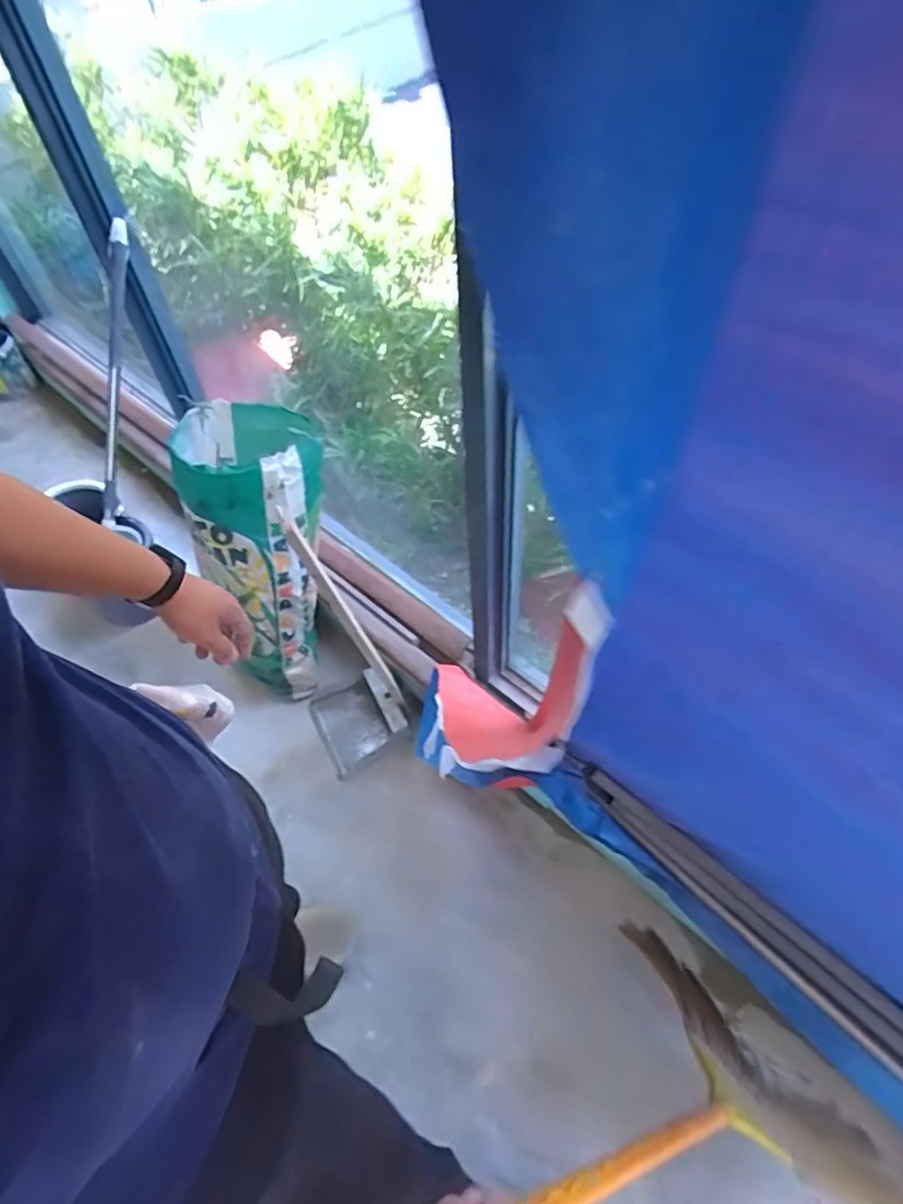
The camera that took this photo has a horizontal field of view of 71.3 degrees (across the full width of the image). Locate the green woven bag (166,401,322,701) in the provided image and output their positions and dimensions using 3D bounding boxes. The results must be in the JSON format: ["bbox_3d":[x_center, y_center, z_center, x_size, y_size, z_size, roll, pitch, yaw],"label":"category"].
[{"bbox_3d":[-0.423,-0.114,1.441,0.274,0.589,0.359,19,57,18],"label":"green woven bag"}]

